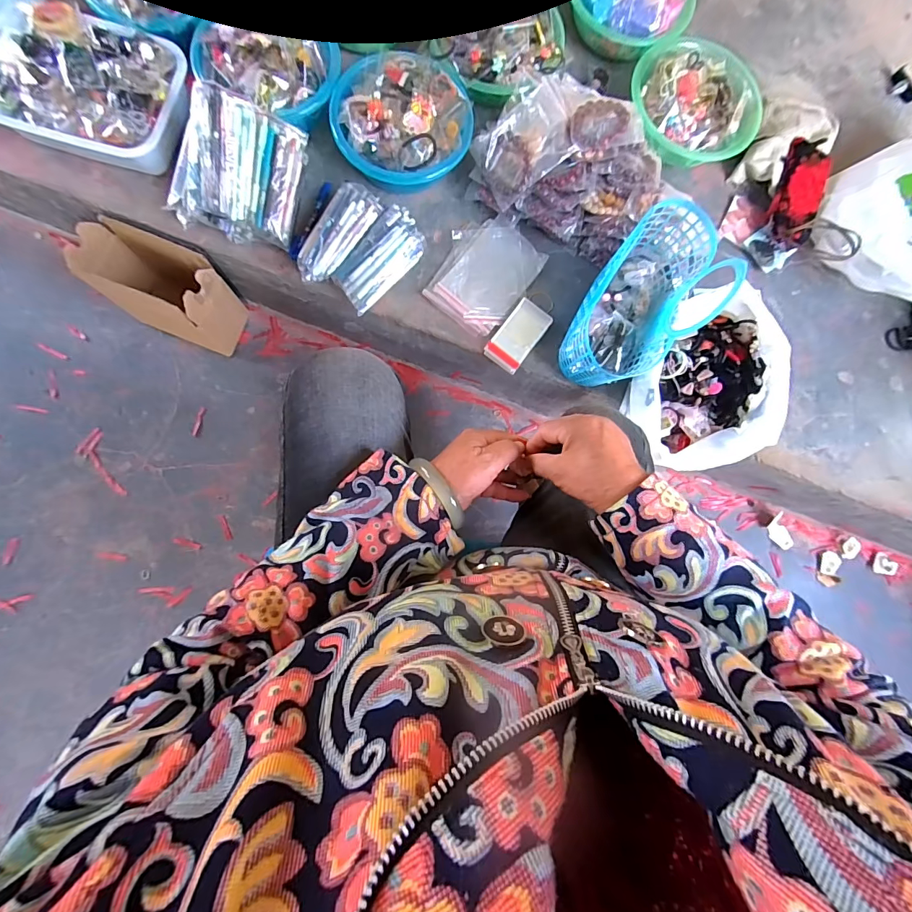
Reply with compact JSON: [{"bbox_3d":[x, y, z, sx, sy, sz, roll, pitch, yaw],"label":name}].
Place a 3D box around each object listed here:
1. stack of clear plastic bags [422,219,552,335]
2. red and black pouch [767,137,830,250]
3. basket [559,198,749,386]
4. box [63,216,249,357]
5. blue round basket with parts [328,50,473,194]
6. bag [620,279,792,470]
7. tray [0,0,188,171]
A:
[{"bbox_3d":[0.051,-0.316,0.711,0.151,0.012,0.200,31,81,-2],"label":"stack of clear plastic bags"},{"bbox_3d":[0.643,-0.487,0.773,0.098,0.044,0.201,15,82,-4],"label":"red and black pouch"},{"bbox_3d":[0.285,-0.240,0.625,0.161,0.201,0.266,45,81,1],"label":"basket"},{"bbox_3d":[-0.529,-0.303,0.754,0.225,0.178,0.122,25,81,-2],"label":"box"},{"bbox_3d":[-0.090,-0.552,0.689,0.216,0.087,0.198,-7,84,-7],"label":"blue round basket with parts"},{"bbox_3d":[0.393,-0.107,0.656,0.246,0.144,0.240,-10,84,-7],"label":"bag"},{"bbox_3d":[-0.573,-0.574,0.648,0.280,0.083,0.204,16,82,-4],"label":"tray"}]

